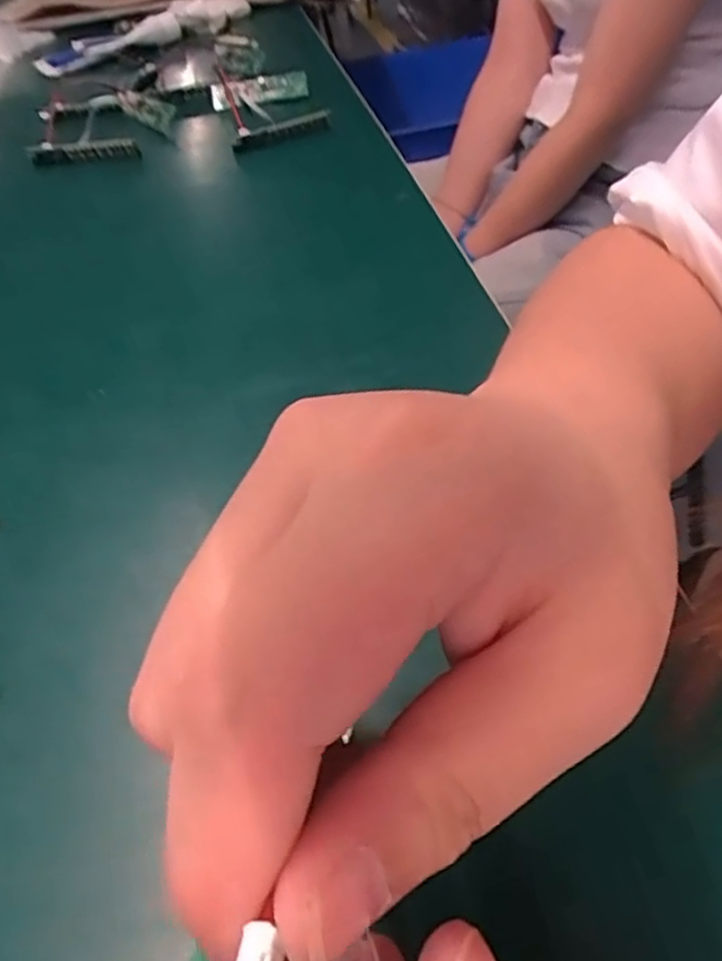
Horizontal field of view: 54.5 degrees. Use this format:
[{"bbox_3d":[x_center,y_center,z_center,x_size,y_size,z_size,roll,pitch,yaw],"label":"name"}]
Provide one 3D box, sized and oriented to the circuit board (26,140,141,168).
[{"bbox_3d":[-0.221,-0.266,0.559,0.081,0.014,0.015,-15,44,-10],"label":"circuit board"}]

